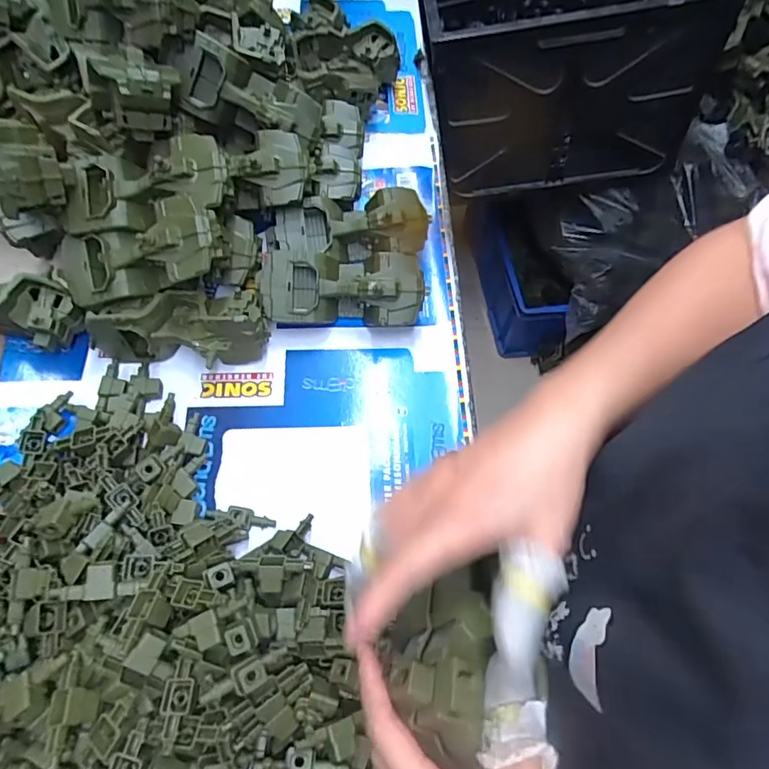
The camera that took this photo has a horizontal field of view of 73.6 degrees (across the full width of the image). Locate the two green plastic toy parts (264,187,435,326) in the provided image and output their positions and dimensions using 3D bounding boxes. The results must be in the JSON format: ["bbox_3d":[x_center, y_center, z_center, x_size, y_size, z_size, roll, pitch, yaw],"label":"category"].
[{"bbox_3d":[-0.045,-0.142,0.599,0.185,0.077,0.165,1,64,-2],"label":"two green plastic toy parts"}]

